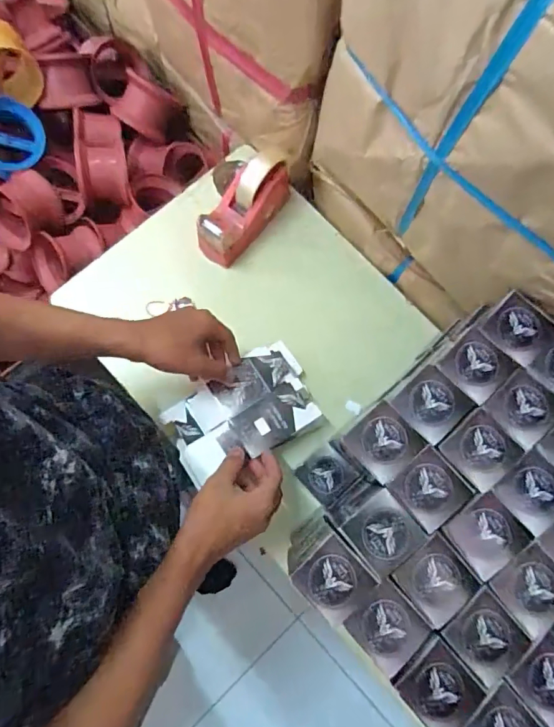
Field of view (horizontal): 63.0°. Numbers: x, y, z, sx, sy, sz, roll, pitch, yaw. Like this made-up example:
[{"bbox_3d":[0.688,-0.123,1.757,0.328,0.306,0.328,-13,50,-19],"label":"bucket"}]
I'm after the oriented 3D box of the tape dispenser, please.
[{"bbox_3d":[-0.056,-0.228,0.659,0.078,0.091,0.160,41,80,7],"label":"tape dispenser"}]

